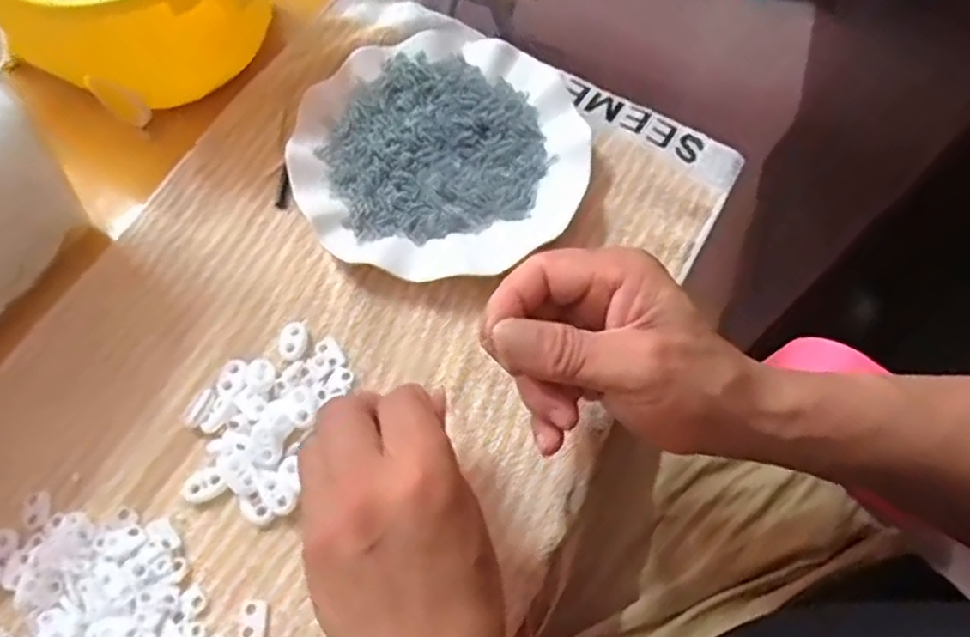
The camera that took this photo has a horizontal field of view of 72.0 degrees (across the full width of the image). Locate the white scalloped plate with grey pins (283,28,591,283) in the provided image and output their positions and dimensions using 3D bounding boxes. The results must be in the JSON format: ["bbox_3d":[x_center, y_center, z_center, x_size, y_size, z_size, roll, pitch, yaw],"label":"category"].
[{"bbox_3d":[-0.028,-0.107,0.430,0.178,0.025,0.183,1,65,-2],"label":"white scalloped plate with grey pins"}]

